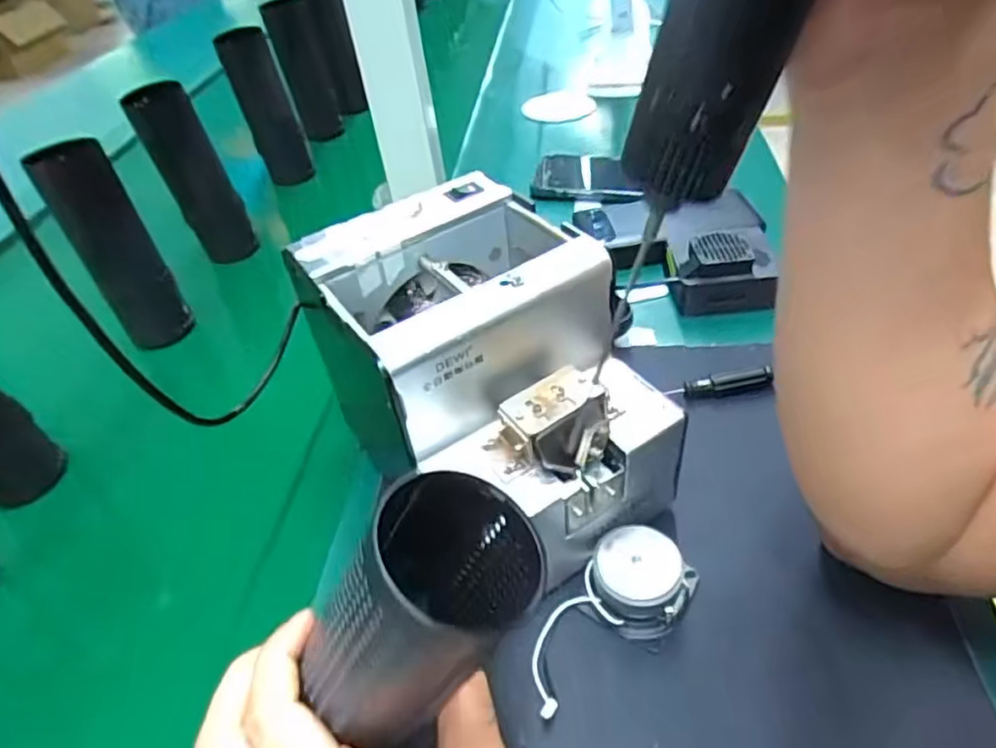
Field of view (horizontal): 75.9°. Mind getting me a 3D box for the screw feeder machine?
[{"bbox_3d":[-0.005,0.007,0.351,0.126,0.151,0.169,-24,44,-19],"label":"screw feeder machine"}]

